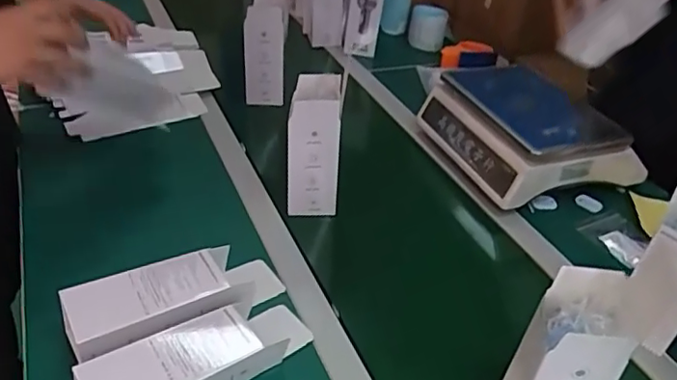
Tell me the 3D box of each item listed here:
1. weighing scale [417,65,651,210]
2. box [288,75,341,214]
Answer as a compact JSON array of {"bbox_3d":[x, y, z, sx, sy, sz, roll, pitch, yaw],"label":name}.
[{"bbox_3d":[0.317,-0.110,0.991,0.264,0.098,0.276,-11,39,-19],"label":"weighing scale"},{"bbox_3d":[-0.035,-0.059,0.836,0.067,0.187,0.080,1,36,-3],"label":"box"}]

